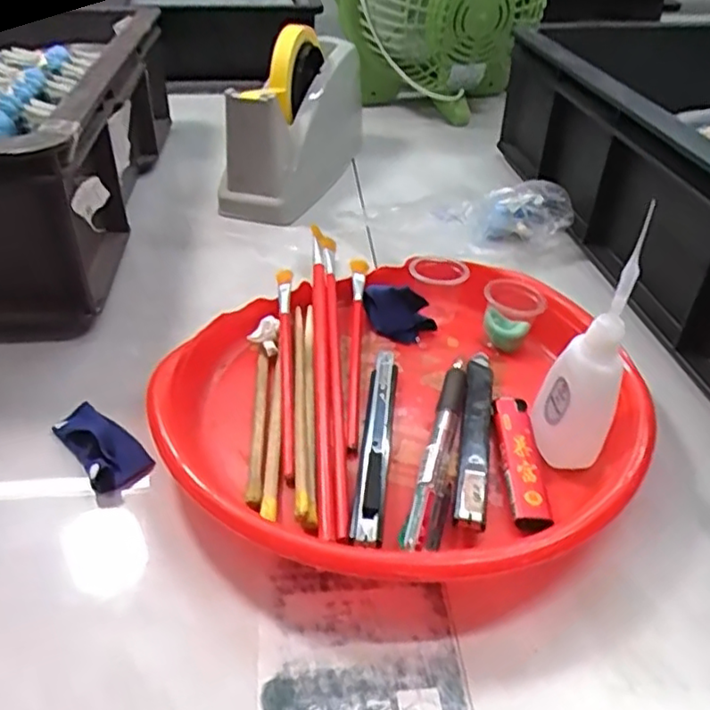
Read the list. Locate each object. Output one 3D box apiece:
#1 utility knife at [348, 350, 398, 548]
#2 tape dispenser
[{"bbox_3d":[0.012,0.039,0.341,0.016,0.010,0.132,6,39,4],"label":"utility knife"},{"bbox_3d":[-0.053,-0.225,0.606,0.081,0.120,0.211,10,40,11],"label":"tape dispenser"}]

